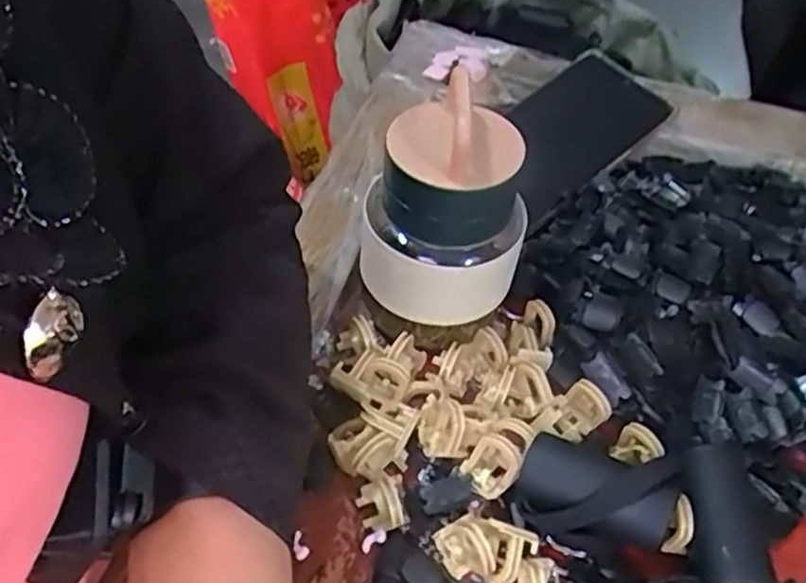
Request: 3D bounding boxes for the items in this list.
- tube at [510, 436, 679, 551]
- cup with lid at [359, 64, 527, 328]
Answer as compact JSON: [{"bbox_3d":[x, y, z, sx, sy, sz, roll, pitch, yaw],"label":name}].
[{"bbox_3d":[0.079,0.083,0.301,0.062,0.025,0.030,24,50,17],"label":"tube"},{"bbox_3d":[0.018,-0.034,0.339,0.076,0.116,0.063,11,47,6],"label":"cup with lid"}]

